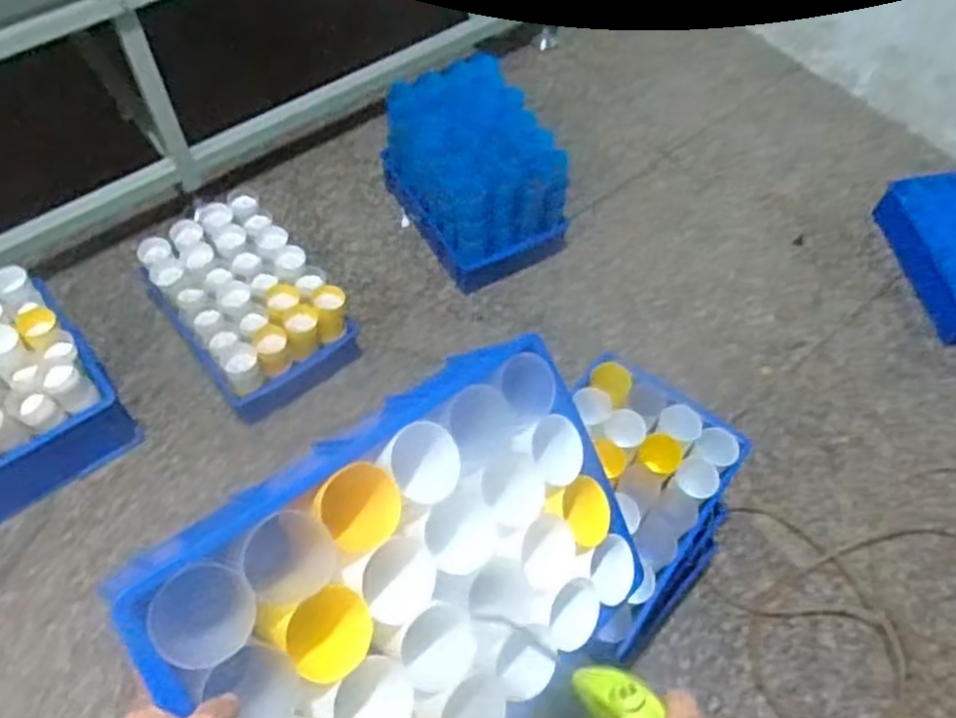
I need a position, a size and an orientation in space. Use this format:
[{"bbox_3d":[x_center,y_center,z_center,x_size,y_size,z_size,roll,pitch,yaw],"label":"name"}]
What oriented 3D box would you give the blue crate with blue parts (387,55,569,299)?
[{"bbox_3d":[-0.009,-0.404,1.610,0.278,0.285,0.392,-26,63,-17],"label":"blue crate with blue parts"}]

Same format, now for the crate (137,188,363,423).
[{"bbox_3d":[-0.462,-0.122,1.507,0.284,0.137,0.413,-33,65,-20],"label":"crate"}]

